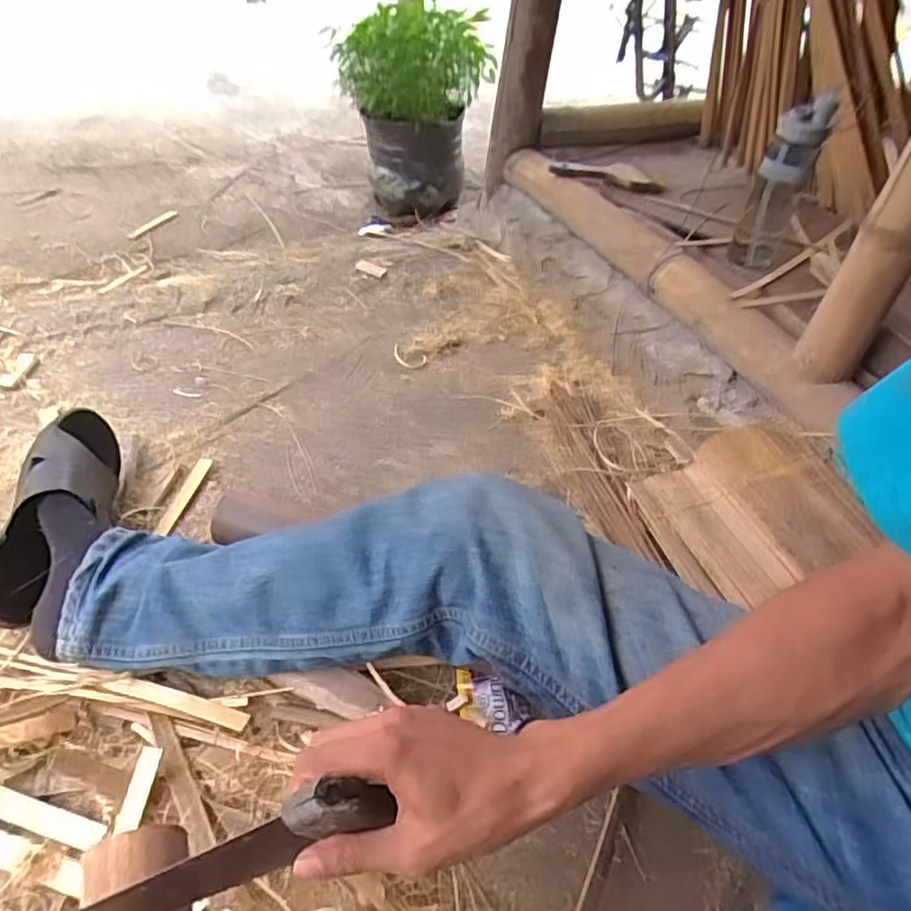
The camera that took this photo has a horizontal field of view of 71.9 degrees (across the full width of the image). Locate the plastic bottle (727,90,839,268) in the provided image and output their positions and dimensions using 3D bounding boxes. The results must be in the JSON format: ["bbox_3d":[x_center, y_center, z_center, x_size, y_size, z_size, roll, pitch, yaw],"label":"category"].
[{"bbox_3d":[0.490,-0.410,0.949,0.069,0.235,0.074,25,47,19],"label":"plastic bottle"}]

